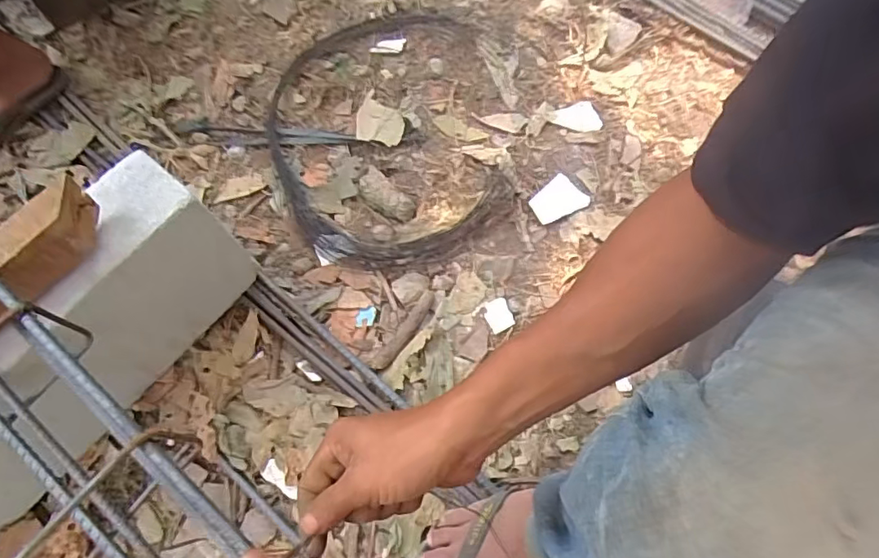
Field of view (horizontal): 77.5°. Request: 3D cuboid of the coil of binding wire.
[{"bbox_3d":[-0.082,-0.229,0.840,0.362,0.044,0.458,-6,64,-2],"label":"coil of binding wire"}]

